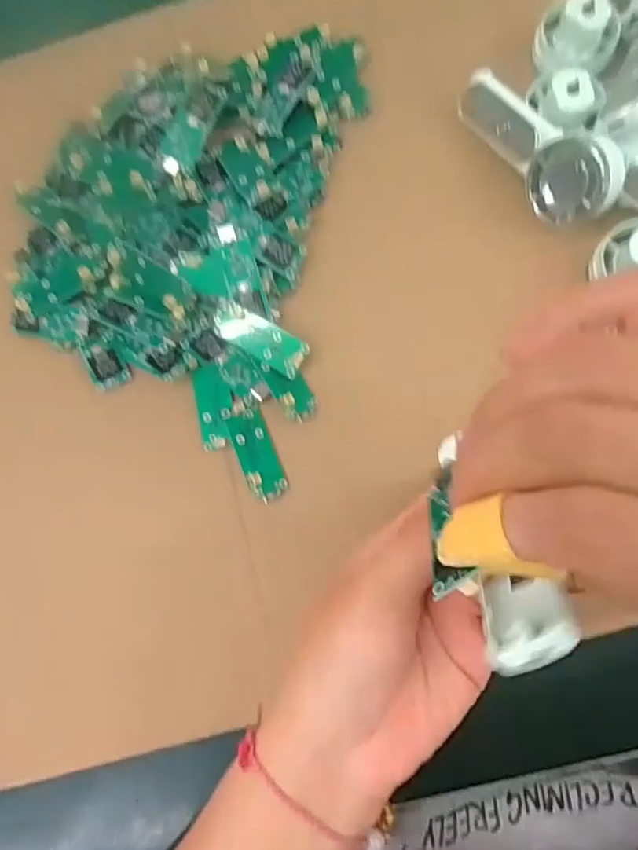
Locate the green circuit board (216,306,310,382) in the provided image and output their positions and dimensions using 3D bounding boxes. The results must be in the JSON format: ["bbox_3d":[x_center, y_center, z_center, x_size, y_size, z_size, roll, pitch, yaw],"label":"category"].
[{"bbox_3d":[-0.030,-0.044,0.286,0.048,0.004,0.019,31,85,10],"label":"green circuit board"}]

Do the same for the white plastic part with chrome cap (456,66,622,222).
[{"bbox_3d":[0.105,-0.137,0.275,0.015,0.038,0.095,-23,65,-30],"label":"white plastic part with chrome cap"}]

